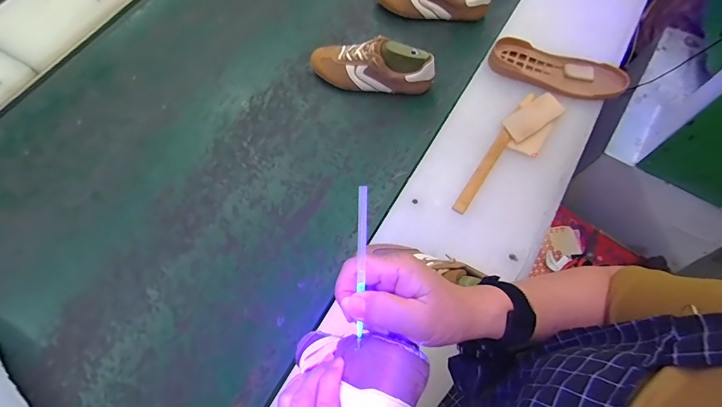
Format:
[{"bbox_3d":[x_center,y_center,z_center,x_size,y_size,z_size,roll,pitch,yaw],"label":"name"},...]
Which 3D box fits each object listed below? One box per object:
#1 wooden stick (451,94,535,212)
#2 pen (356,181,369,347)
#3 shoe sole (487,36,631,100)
[{"bbox_3d":[0.252,-0.102,0.687,0.023,0.008,0.299,31,71,16],"label":"wooden stick"},{"bbox_3d":[0.001,0.048,0.280,0.008,0.007,0.120,2,95,2],"label":"pen"},{"bbox_3d":[0.389,-0.267,0.744,0.255,0.023,0.095,19,68,11],"label":"shoe sole"}]

